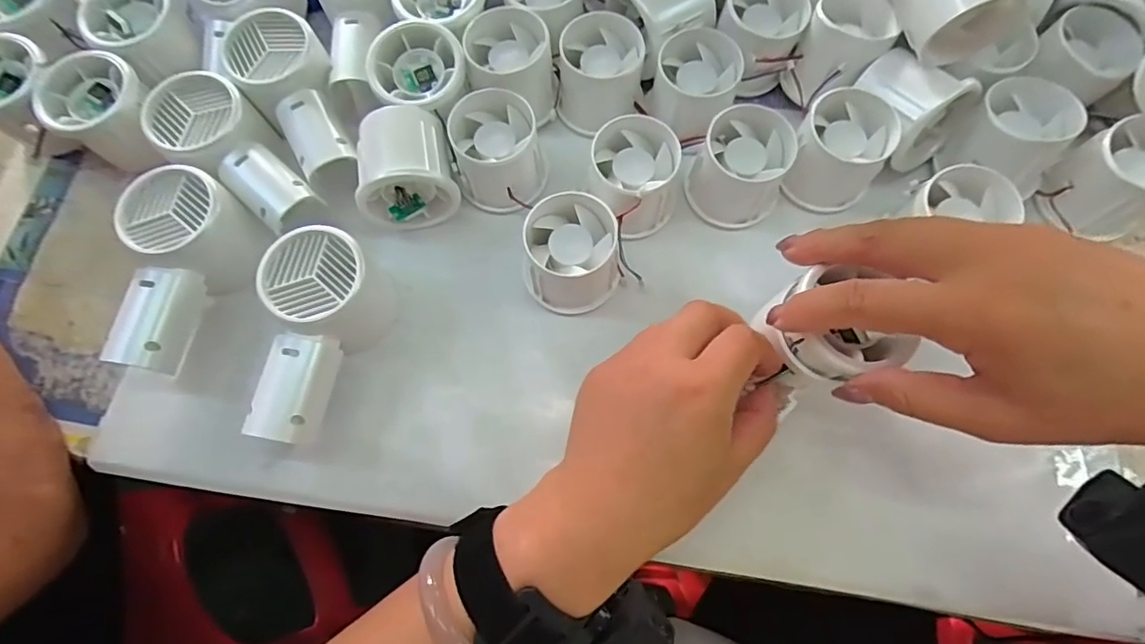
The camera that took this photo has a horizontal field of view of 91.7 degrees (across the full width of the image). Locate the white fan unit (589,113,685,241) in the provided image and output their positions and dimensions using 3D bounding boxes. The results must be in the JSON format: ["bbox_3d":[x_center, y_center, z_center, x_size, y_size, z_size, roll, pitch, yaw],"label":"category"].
[{"bbox_3d":[0.037,-0.085,0.331,0.052,0.052,0.055,0,73,1],"label":"white fan unit"}]

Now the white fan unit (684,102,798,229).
[{"bbox_3d":[0.101,-0.093,0.334,0.054,0.051,0.053,0,73,1],"label":"white fan unit"}]

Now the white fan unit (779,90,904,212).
[{"bbox_3d":[0.160,-0.102,0.336,0.052,0.050,0.053,0,73,1],"label":"white fan unit"}]

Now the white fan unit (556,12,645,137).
[{"bbox_3d":[0.018,-0.155,0.354,0.052,0.046,0.053,3,73,2],"label":"white fan unit"}]

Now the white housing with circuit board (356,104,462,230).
[{"bbox_3d":[-0.099,-0.092,0.332,0.054,0.045,0.056,-10,73,-2],"label":"white housing with circuit board"}]

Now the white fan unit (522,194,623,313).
[{"bbox_3d":[0.000,-0.040,0.322,0.054,0.037,0.057,0,73,1],"label":"white fan unit"}]

